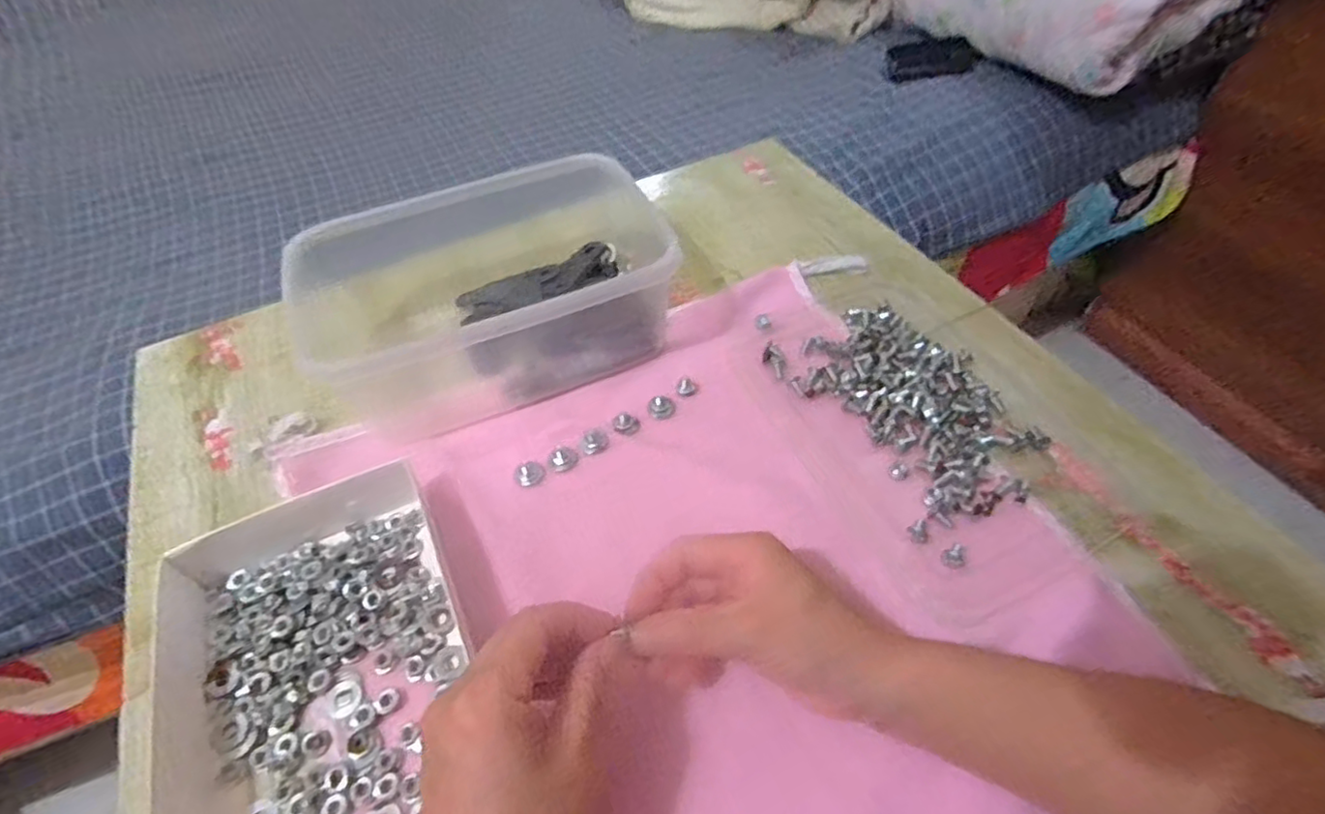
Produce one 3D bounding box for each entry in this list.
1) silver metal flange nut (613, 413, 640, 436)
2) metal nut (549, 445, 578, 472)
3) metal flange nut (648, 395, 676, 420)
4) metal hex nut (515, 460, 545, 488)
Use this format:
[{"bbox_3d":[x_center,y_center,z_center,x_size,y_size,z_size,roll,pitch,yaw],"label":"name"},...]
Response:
[{"bbox_3d":[-0.023,0.010,0.414,0.017,0.006,0.018,-1,51,1],"label":"silver metal flange nut"},{"bbox_3d":[-0.064,0.032,0.401,0.017,0.005,0.018,28,58,22],"label":"metal nut"},{"bbox_3d":[-0.001,-0.001,0.422,0.018,0.006,0.017,-37,59,-24],"label":"metal flange nut"},{"bbox_3d":[-0.083,0.041,0.395,0.017,0.005,0.016,-25,54,-16],"label":"metal hex nut"}]

